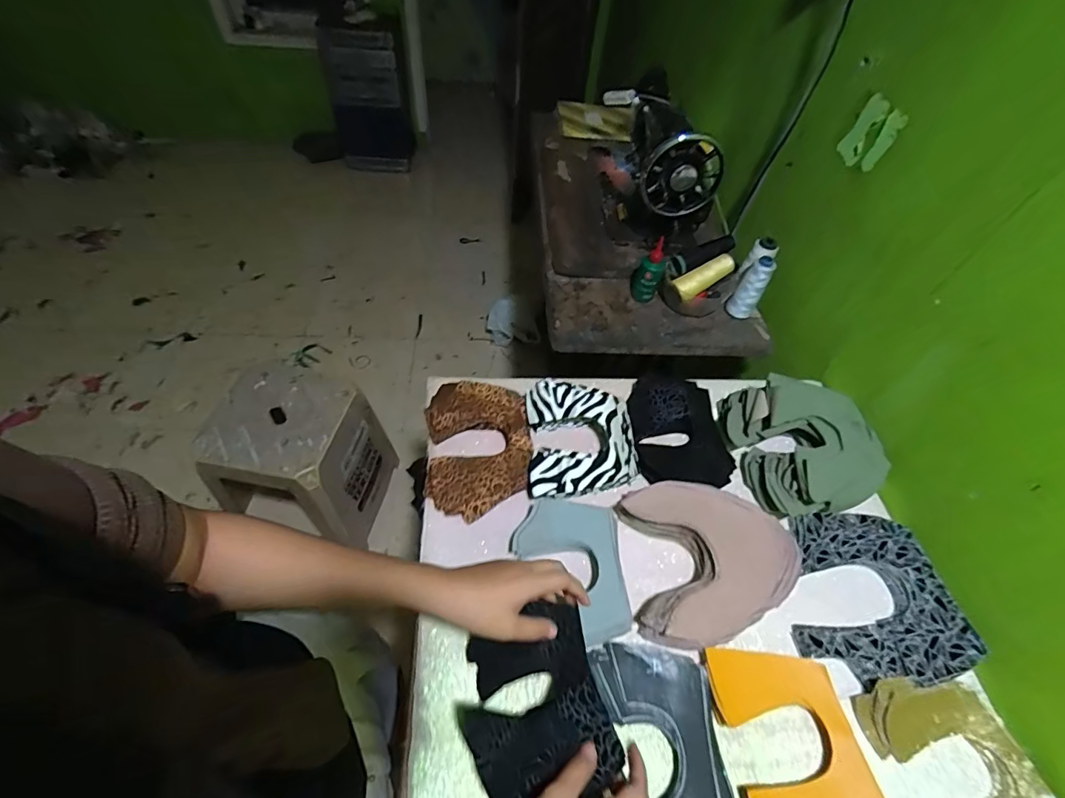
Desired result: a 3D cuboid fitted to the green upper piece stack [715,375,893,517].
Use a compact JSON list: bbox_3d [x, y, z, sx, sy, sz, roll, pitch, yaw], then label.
[{"bbox_3d":[0.369,0.060,0.622,0.184,0.075,0.184,-4,55,-8],"label":"green upper piece stack"}]

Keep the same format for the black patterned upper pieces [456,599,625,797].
[{"bbox_3d":[-0.001,0.279,0.419,0.118,0.072,0.140,-12,57,-14],"label":"black patterned upper pieces"}]

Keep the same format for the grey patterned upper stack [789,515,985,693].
[{"bbox_3d":[0.386,0.224,0.534,0.188,0.023,0.178,0,55,-6],"label":"grey patterned upper stack"}]

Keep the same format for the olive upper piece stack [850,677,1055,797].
[{"bbox_3d":[0.410,0.358,0.439,0.127,0.025,0.164,-11,56,-13],"label":"olive upper piece stack"}]

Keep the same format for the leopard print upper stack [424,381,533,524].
[{"bbox_3d":[-0.071,0.062,0.607,0.132,0.040,0.181,-3,55,-8],"label":"leopard print upper stack"}]

